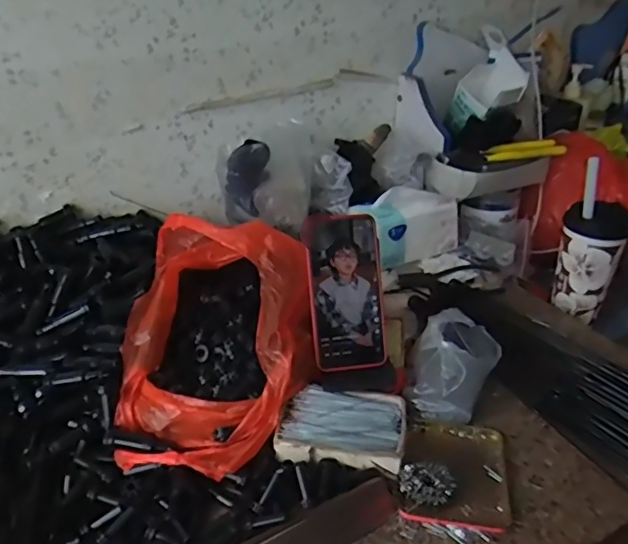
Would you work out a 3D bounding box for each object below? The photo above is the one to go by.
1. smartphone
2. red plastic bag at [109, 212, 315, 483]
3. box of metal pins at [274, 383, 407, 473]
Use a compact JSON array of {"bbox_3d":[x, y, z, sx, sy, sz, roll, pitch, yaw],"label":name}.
[{"bbox_3d":[0.035,0.022,0.612,0.077,0.161,0.014,-5,1,-7],"label":"smartphone"},{"bbox_3d":[-0.097,0.053,0.600,0.195,0.121,0.262,8,34,0],"label":"red plastic bag"},{"bbox_3d":[0.029,0.155,0.581,0.125,0.024,0.084,3,32,6],"label":"box of metal pins"}]

